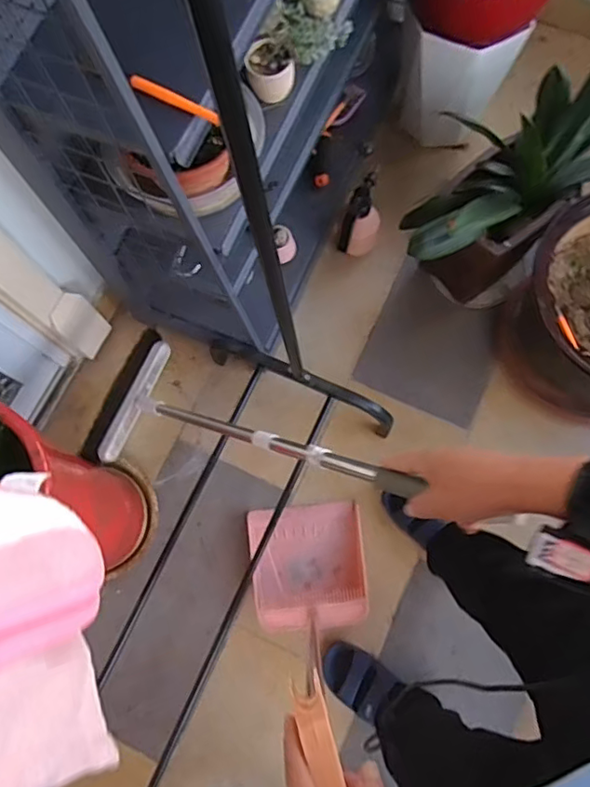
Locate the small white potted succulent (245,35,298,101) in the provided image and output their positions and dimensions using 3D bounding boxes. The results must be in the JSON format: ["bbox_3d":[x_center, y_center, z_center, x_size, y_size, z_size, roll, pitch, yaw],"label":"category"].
[{"bbox_3d":[-0.038,-0.499,0.863,0.074,0.056,0.072,-13,75,-3],"label":"small white potted succulent"}]

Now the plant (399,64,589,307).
[{"bbox_3d":[0.444,-0.381,1.163,0.495,0.449,0.247,-37,78,-9],"label":"plant"}]

